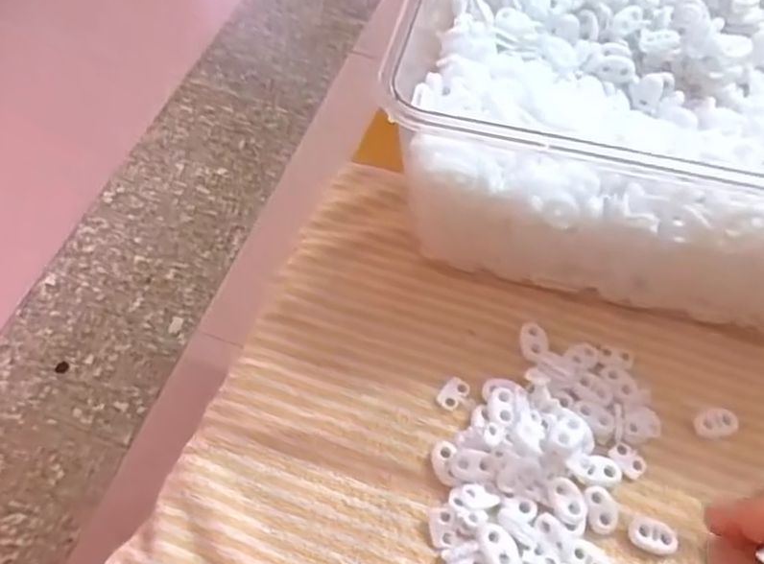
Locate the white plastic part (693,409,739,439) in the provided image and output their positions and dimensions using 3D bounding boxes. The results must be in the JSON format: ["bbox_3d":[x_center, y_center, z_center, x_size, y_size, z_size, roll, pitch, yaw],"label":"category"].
[{"bbox_3d":[0.173,0.073,0.355,0.022,0.004,0.014,-11,60,-8],"label":"white plastic part"}]

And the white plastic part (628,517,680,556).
[{"bbox_3d":[0.129,0.120,0.325,0.021,0.004,0.016,16,60,8],"label":"white plastic part"}]

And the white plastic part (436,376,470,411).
[{"bbox_3d":[0.038,0.059,0.364,0.012,0.004,0.018,38,65,19],"label":"white plastic part"}]

